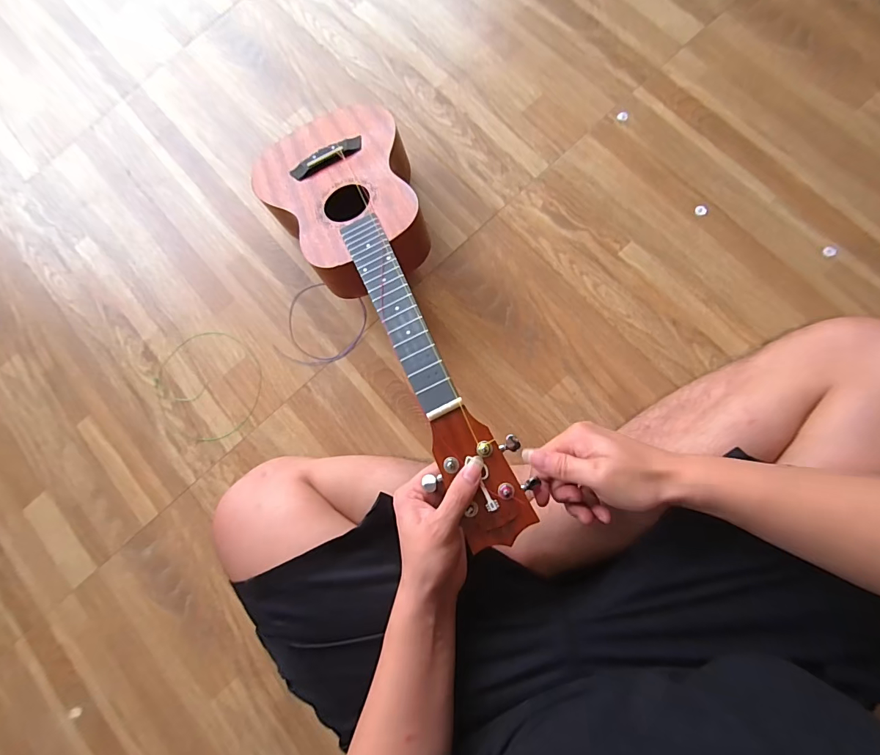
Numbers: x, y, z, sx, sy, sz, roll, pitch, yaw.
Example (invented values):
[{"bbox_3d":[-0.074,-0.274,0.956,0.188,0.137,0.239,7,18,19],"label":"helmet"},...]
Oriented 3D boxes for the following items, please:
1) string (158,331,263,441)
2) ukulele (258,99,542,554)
[{"bbox_3d":[-0.334,0.004,0.606,0.141,0.006,0.166,-41,80,-2],"label":"string"},{"bbox_3d":[-0.059,-0.104,0.464,0.183,0.065,0.582,-26,66,1],"label":"ukulele"}]

